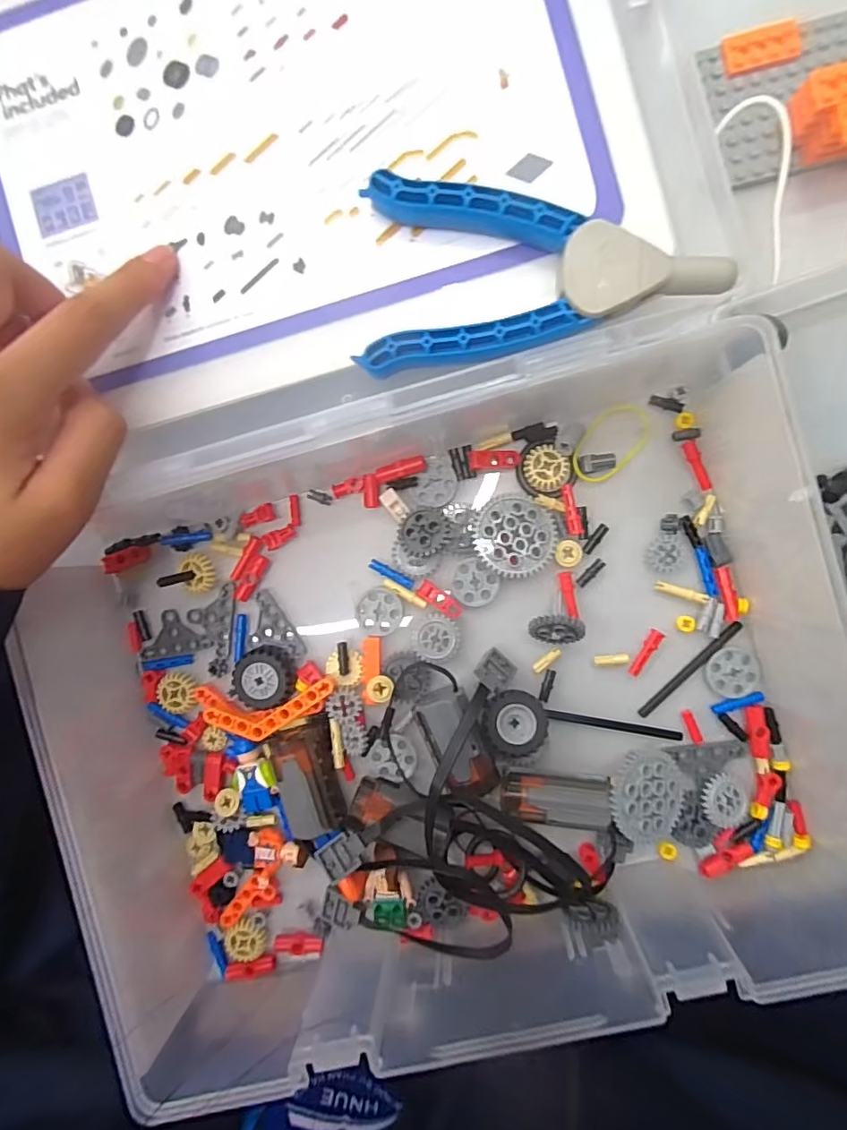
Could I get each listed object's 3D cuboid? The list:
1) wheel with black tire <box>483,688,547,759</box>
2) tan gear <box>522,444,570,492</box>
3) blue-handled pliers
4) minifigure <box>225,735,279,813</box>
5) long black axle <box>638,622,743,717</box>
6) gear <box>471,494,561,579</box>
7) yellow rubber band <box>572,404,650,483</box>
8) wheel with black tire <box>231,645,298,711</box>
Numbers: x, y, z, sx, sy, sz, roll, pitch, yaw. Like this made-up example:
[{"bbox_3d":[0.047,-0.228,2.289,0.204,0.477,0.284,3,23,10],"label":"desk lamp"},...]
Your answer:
[{"bbox_3d":[0.042,0.073,0.257,0.029,0.014,0.029,0,77,2],"label":"wheel with black tire"},{"bbox_3d":[0.058,-0.045,0.260,0.021,0.005,0.021,0,92,4],"label":"tan gear"},{"bbox_3d":[0.043,-0.101,0.200,0.124,0.018,0.065,2,92,4],"label":"blue-handled pliers"},{"bbox_3d":[-0.082,0.100,0.268,0.022,0.008,0.038,-5,91,5],"label":"minifigure"},{"bbox_3d":[0.126,0.050,0.261,0.007,0.004,0.062,45,94,2],"label":"long black axle"},{"bbox_3d":[0.044,-0.014,0.261,0.040,0.004,0.038,-5,83,-7],"label":"gear"},{"bbox_3d":[0.088,-0.057,0.260,0.027,0.006,0.043,45,94,2],"label":"yellow rubber band"},{"bbox_3d":[-0.077,0.054,0.269,0.028,0.013,0.027,0,92,4],"label":"wheel with black tire"}]

